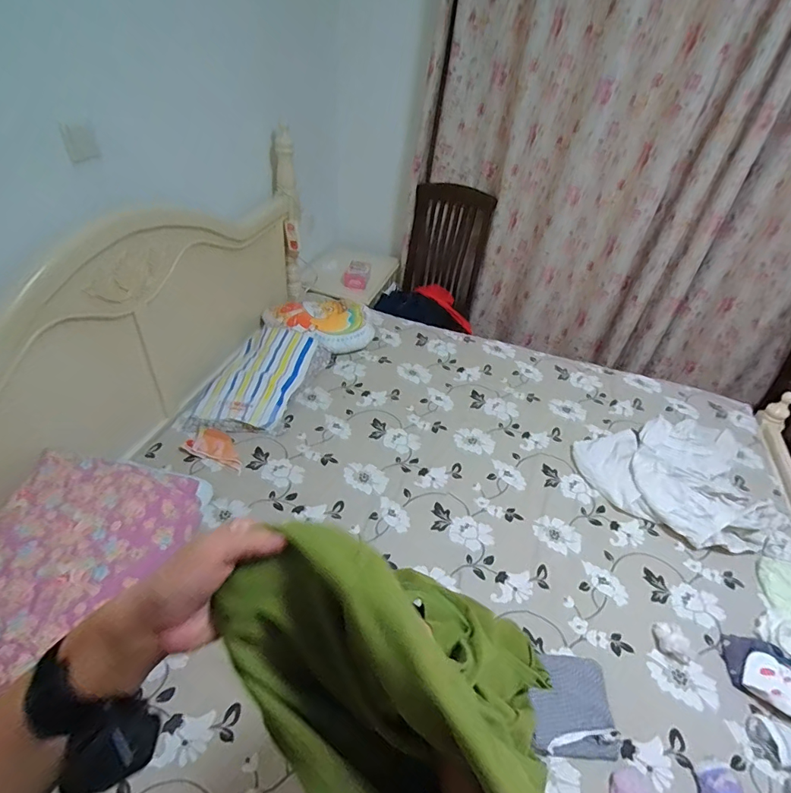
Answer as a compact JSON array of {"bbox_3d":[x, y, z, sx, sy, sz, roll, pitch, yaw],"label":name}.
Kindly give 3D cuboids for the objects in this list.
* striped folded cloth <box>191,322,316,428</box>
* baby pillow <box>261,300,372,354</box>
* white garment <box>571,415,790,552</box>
[{"bbox_3d":[-0.476,-0.084,1.563,0.264,0.100,0.431,13,42,7],"label":"striped folded cloth"},{"bbox_3d":[-0.312,-0.292,1.796,0.441,0.129,0.233,6,42,-1],"label":"baby pillow"},{"bbox_3d":[0.928,0.259,1.427,0.592,0.087,0.480,-9,44,-17],"label":"white garment"}]

